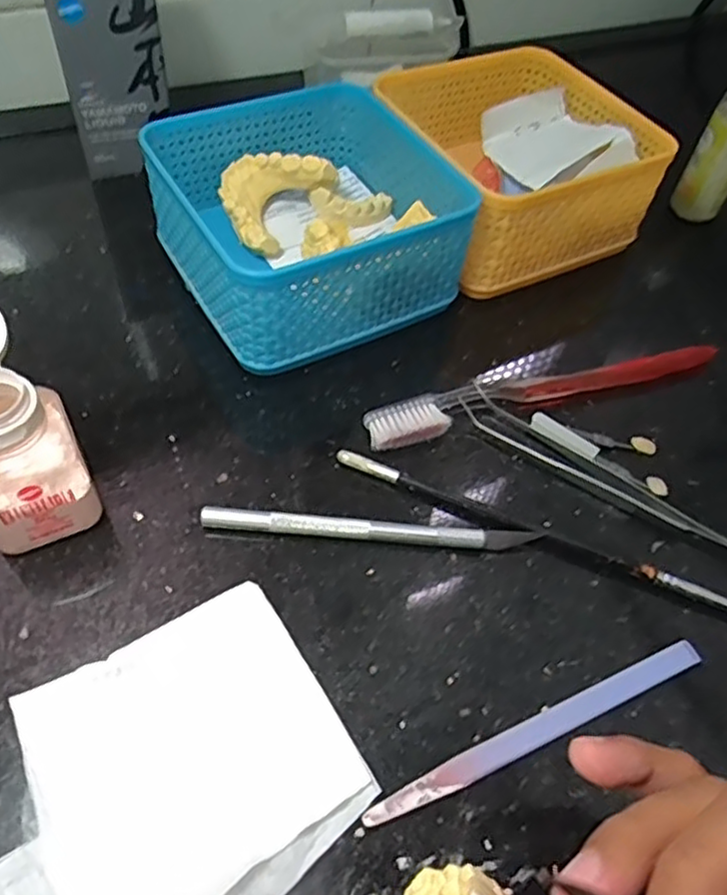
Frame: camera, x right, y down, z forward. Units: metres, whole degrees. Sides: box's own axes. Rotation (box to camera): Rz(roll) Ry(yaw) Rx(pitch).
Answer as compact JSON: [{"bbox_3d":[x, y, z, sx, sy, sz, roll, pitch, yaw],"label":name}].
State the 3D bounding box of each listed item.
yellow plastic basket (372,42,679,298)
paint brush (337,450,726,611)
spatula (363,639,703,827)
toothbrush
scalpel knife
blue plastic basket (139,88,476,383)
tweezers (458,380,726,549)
[{"bbox_3d":[0.086,-0.164,0.400,0.126,0.069,0.130,-20,57,-19],"label":"yellow plastic basket"},{"bbox_3d":[0.076,0.038,0.283,0.186,0.006,0.009,21,54,10],"label":"paint brush"},{"bbox_3d":[0.064,0.099,0.240,0.136,0.004,0.011,-19,57,-18],"label":"spatula"},{"bbox_3d":[0.087,-0.029,0.330,0.180,0.013,0.021,-14,56,-15],"label":"toothbrush"},{"bbox_3d":[0.004,0.034,0.279,0.137,0.008,0.008,4,53,-2],"label":"scalpel knife"},{"bbox_3d":[-0.029,-0.117,0.352,0.128,0.066,0.129,-23,58,-21],"label":"blue plastic basket"},{"bbox_3d":[0.108,0.012,0.303,0.143,0.010,0.017,29,56,16],"label":"tweezers"}]

